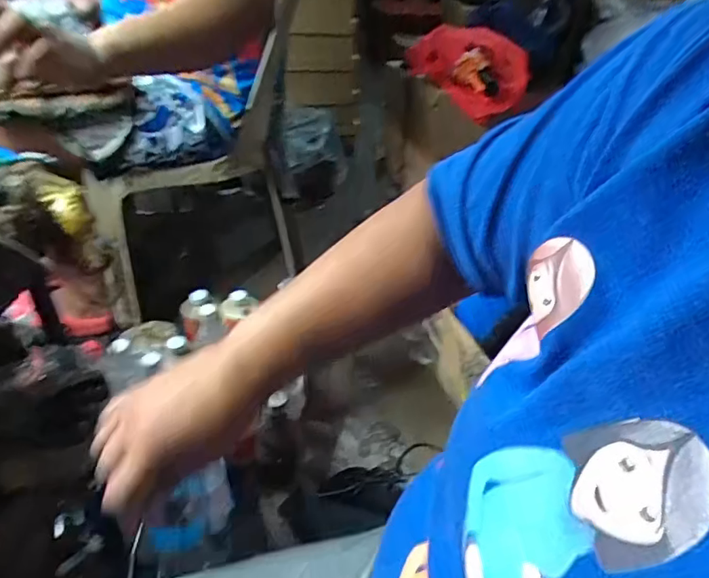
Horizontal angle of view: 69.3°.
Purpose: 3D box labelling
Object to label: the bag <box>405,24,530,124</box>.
[{"bbox_3d":[0.227,-0.444,1.037,0.148,0.125,0.211,-26,46,-35],"label":"bag"}]

